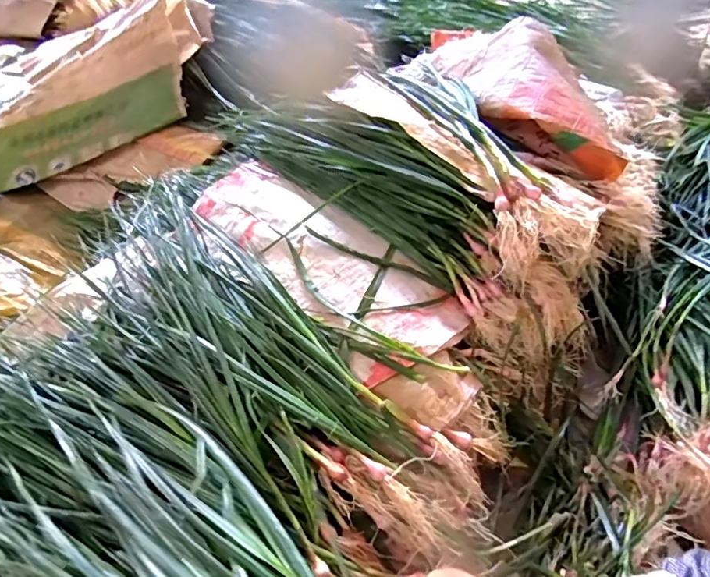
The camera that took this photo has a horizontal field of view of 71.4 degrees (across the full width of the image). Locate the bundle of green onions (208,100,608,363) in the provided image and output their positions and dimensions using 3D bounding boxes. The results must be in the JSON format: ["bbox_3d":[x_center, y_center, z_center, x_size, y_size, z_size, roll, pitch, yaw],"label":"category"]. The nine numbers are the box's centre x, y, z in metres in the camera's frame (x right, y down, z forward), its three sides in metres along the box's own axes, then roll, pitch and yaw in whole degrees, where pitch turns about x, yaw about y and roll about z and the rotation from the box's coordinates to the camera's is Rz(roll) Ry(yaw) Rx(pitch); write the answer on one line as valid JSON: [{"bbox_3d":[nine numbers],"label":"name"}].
[{"bbox_3d":[0.055,-0.128,0.657,0.566,0.126,0.174,34,55,16],"label":"bundle of green onions"}]

